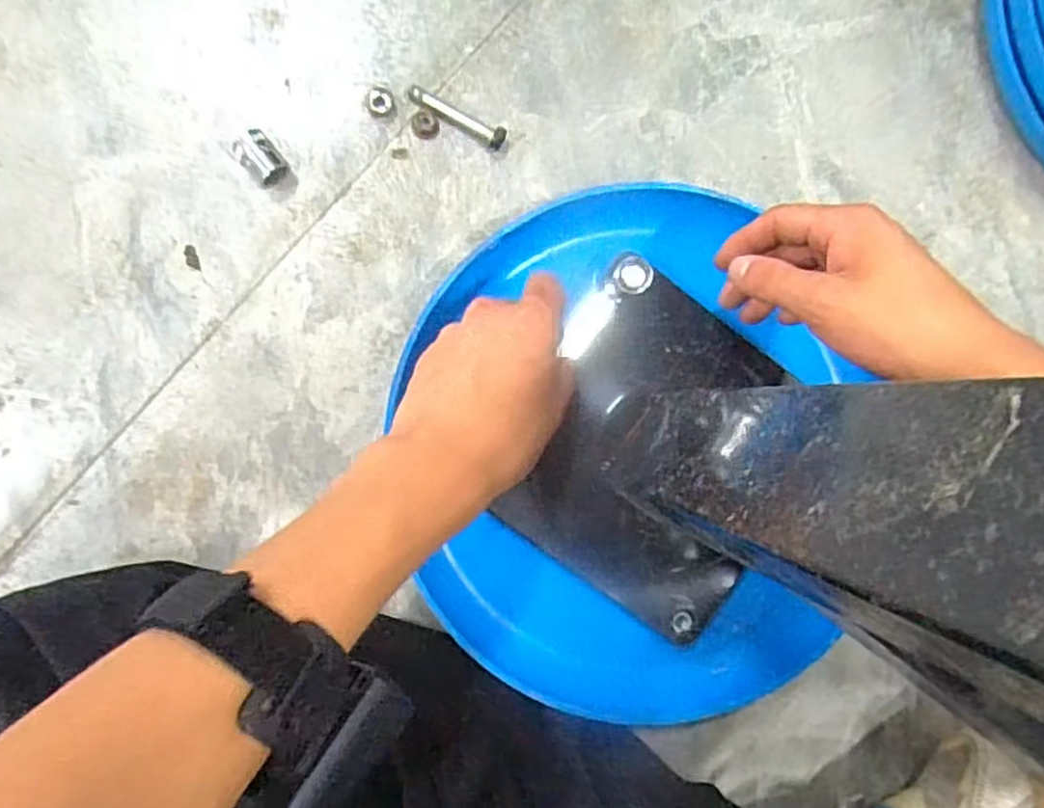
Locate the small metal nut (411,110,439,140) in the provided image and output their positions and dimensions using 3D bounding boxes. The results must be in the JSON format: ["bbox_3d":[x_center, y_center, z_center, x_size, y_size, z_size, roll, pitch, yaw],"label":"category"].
[{"bbox_3d":[-0.055,-0.161,0.411,0.016,0.004,0.015,4,89,-6],"label":"small metal nut"}]

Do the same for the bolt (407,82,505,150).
[{"bbox_3d":[-0.037,-0.165,0.409,0.060,0.011,0.010,29,87,-5],"label":"bolt"}]

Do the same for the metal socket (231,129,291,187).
[{"bbox_3d":[-0.144,-0.136,0.397,0.028,0.017,0.020,44,86,-4],"label":"metal socket"}]

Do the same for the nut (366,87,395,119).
[{"bbox_3d":[-0.080,-0.172,0.407,0.016,0.008,0.016,0,89,-6],"label":"nut"}]

